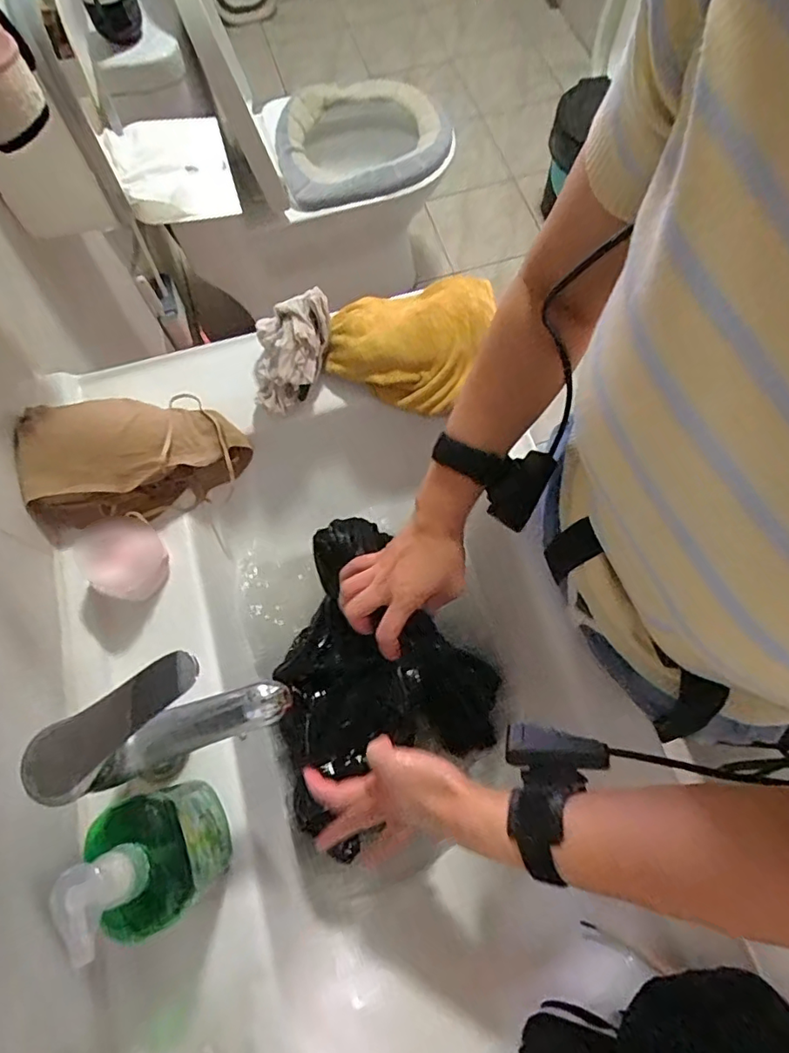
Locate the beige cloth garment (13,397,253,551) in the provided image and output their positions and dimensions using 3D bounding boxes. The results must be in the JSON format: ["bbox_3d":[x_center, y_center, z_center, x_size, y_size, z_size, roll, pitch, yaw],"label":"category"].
[{"bbox_3d":[-0.251,-0.069,0.548,0.206,0.069,0.121,-9,67,-28],"label":"beige cloth garment"}]

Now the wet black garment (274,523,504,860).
[{"bbox_3d":[-0.044,0.143,0.548,0.219,0.091,0.257,-32,73,-10],"label":"wet black garment"}]

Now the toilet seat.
[{"bbox_3d":[-0.082,-0.888,1.254,0.413,0.070,0.332,-20,74,-11],"label":"toilet seat"}]

